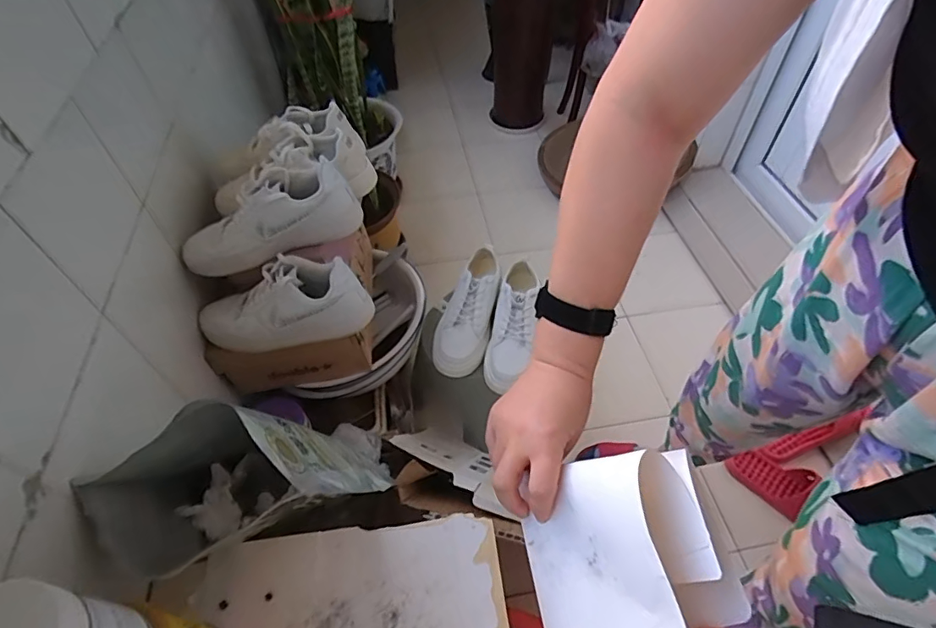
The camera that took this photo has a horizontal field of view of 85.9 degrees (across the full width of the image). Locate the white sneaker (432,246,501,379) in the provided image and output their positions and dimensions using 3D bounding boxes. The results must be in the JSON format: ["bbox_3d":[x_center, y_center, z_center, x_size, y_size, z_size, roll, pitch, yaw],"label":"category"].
[{"bbox_3d":[0.002,-0.020,1.021,0.100,0.080,0.295,8,51,8],"label":"white sneaker"}]

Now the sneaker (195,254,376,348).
[{"bbox_3d":[-0.296,-0.012,0.795,0.275,0.114,0.096,-10,50,11],"label":"sneaker"}]

